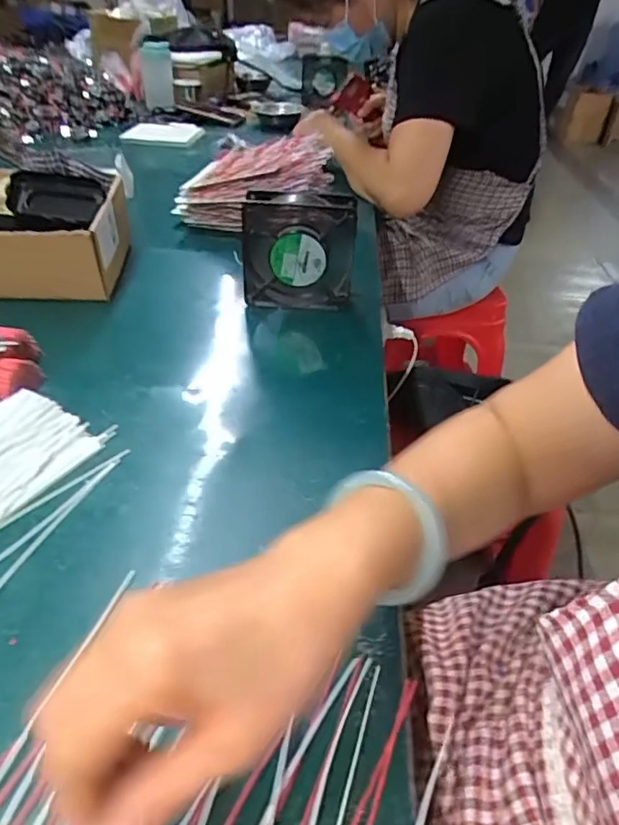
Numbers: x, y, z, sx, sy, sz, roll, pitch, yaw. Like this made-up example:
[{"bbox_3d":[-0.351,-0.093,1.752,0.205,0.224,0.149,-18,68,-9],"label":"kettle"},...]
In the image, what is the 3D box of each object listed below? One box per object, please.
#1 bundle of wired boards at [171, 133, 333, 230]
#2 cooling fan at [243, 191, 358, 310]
[{"bbox_3d":[-0.081,-0.322,0.795,0.230,0.072,0.110,-19,39,4],"label":"bundle of wired boards"},{"bbox_3d":[-0.013,-0.171,0.620,0.118,0.131,0.031,6,38,2],"label":"cooling fan"}]

